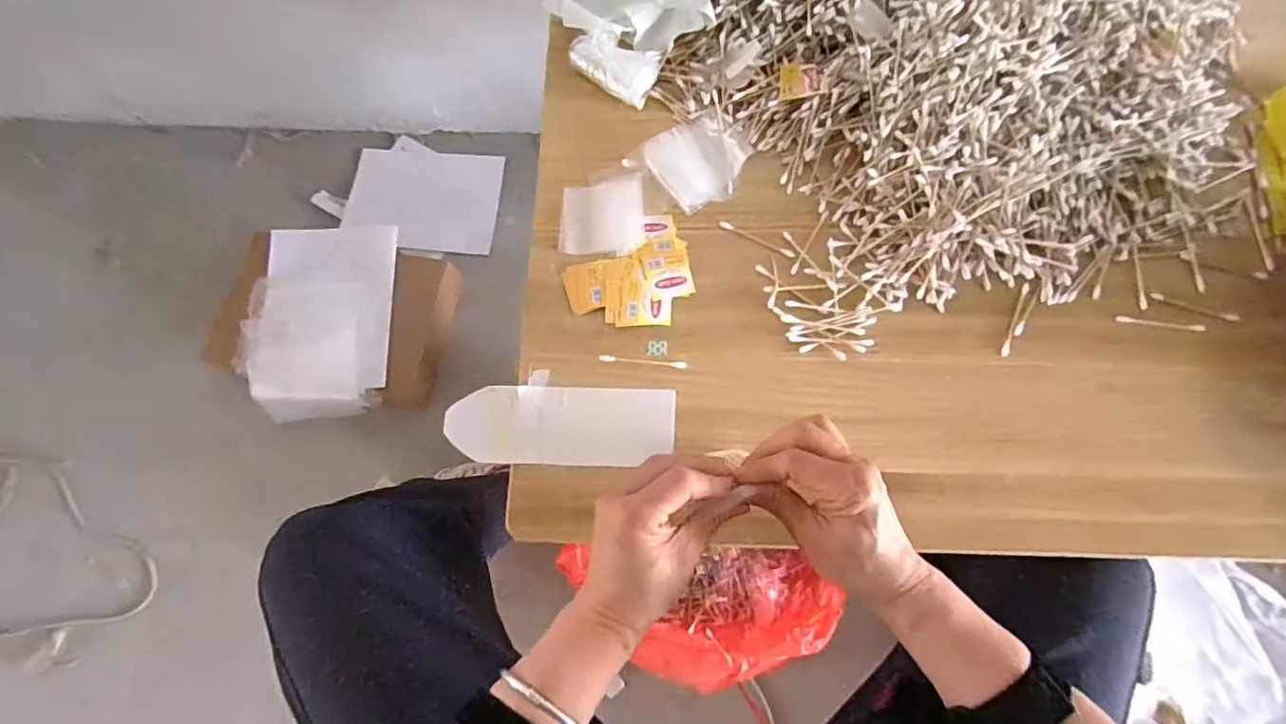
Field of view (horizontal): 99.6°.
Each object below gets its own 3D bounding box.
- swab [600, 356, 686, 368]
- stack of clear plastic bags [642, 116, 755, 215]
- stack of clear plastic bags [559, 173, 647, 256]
[{"bbox_3d":[0.000,0.000,0.483,0.077,0.007,0.006,3,73,1],"label":"swab"},{"bbox_3d":[0.060,-0.195,0.525,0.097,0.017,0.083,-26,75,-7],"label":"stack of clear plastic bags"},{"bbox_3d":[-0.038,-0.137,0.510,0.078,0.004,0.079,-3,73,-1],"label":"stack of clear plastic bags"}]

